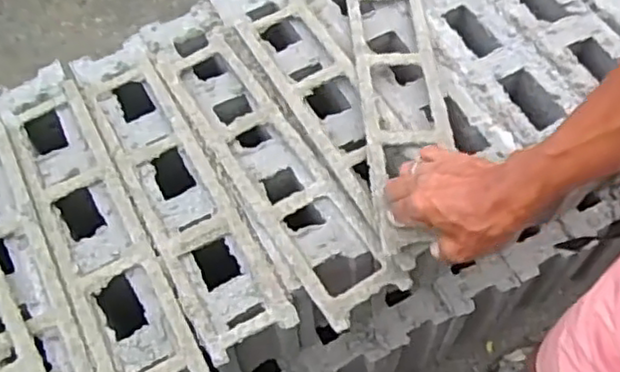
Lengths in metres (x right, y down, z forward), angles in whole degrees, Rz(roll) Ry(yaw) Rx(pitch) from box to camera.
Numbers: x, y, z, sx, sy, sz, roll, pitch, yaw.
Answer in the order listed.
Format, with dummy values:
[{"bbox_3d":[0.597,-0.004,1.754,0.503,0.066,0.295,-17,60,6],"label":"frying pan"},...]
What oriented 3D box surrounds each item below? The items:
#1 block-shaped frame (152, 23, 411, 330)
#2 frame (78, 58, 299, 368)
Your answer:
[{"bbox_3d":[-0.046,-0.029,0.705,0.090,0.015,0.385,-30,63,-12],"label":"block-shaped frame"},{"bbox_3d":[-0.139,0.004,0.703,0.092,0.015,0.373,-27,63,-11],"label":"frame"}]

